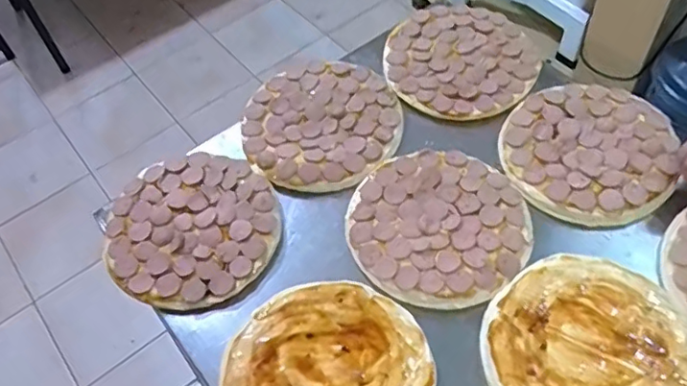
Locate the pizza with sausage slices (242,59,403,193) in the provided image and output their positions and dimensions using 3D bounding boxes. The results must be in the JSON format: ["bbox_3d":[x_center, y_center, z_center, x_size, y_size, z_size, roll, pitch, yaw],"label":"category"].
[{"bbox_3d":[-0.028,-0.095,0.773,0.198,0.016,0.210,-1,55,2],"label":"pizza with sausage slices"}]

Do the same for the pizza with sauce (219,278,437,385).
[{"bbox_3d":[-0.016,0.179,0.577,0.195,0.011,0.199,32,62,22],"label":"pizza with sauce"}]

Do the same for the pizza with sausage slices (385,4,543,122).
[{"bbox_3d":[0.165,-0.189,0.831,0.202,0.013,0.211,-1,55,2],"label":"pizza with sausage slices"}]

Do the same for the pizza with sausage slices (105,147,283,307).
[{"bbox_3d":[-0.178,0.038,0.693,0.194,0.016,0.196,-1,55,2],"label":"pizza with sausage slices"}]

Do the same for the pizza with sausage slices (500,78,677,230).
[{"bbox_3d":[0.296,-0.059,0.714,0.190,0.018,0.202,9,56,9],"label":"pizza with sausage slices"}]

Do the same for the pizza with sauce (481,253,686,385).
[{"bbox_3d":[0.241,0.154,0.580,0.201,0.018,0.191,-1,55,2],"label":"pizza with sauce"}]

